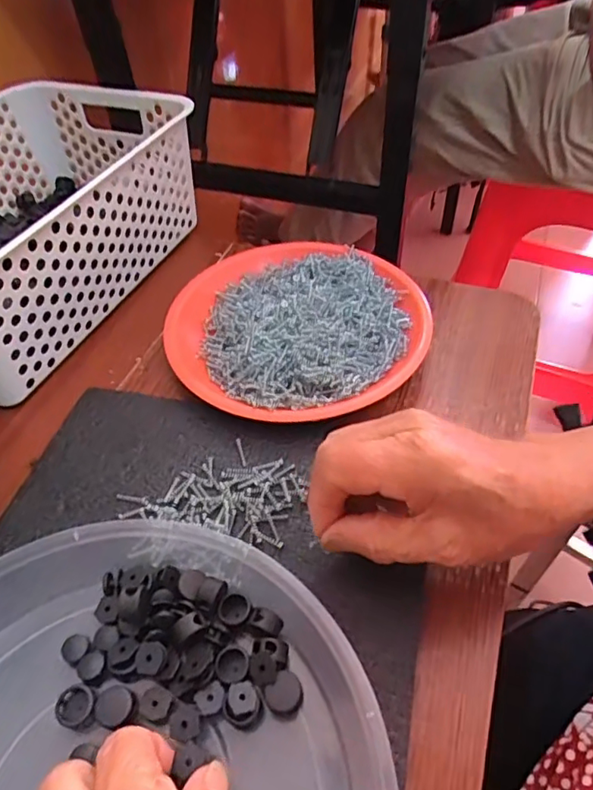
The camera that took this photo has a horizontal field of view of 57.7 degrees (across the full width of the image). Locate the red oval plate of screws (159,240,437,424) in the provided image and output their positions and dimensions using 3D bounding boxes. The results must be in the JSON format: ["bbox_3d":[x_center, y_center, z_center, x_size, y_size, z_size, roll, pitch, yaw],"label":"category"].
[{"bbox_3d":[0.002,-0.053,0.404,0.182,0.033,0.179,11,51,12],"label":"red oval plate of screws"}]

